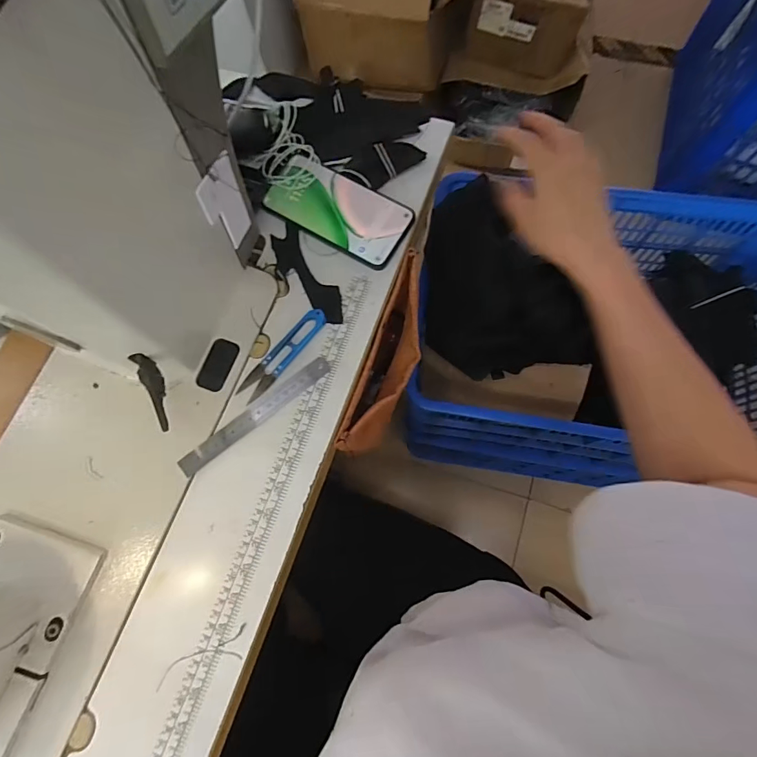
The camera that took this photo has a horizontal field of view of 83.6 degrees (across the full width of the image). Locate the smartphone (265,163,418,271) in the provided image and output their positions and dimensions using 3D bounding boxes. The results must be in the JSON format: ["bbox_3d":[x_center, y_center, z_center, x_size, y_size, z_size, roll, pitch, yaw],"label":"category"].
[{"bbox_3d":[-0.042,-0.184,0.465,0.152,0.013,0.078,30,77,10],"label":"smartphone"}]

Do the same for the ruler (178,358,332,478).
[{"bbox_3d":[-0.119,0.035,0.415,0.168,0.004,0.019,-38,80,-9],"label":"ruler"}]

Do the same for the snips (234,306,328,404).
[{"bbox_3d":[-0.097,-0.026,0.428,0.029,0.013,0.114,37,78,12],"label":"snips"}]

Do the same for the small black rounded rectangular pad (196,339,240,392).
[{"bbox_3d":[-0.163,-0.014,0.429,0.028,0.004,0.053,18,75,7],"label":"small black rounded rectangular pad"}]

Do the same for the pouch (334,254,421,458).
[{"bbox_3d":[0.018,-0.019,0.471,0.044,0.078,0.221,18,75,7],"label":"pouch"}]

